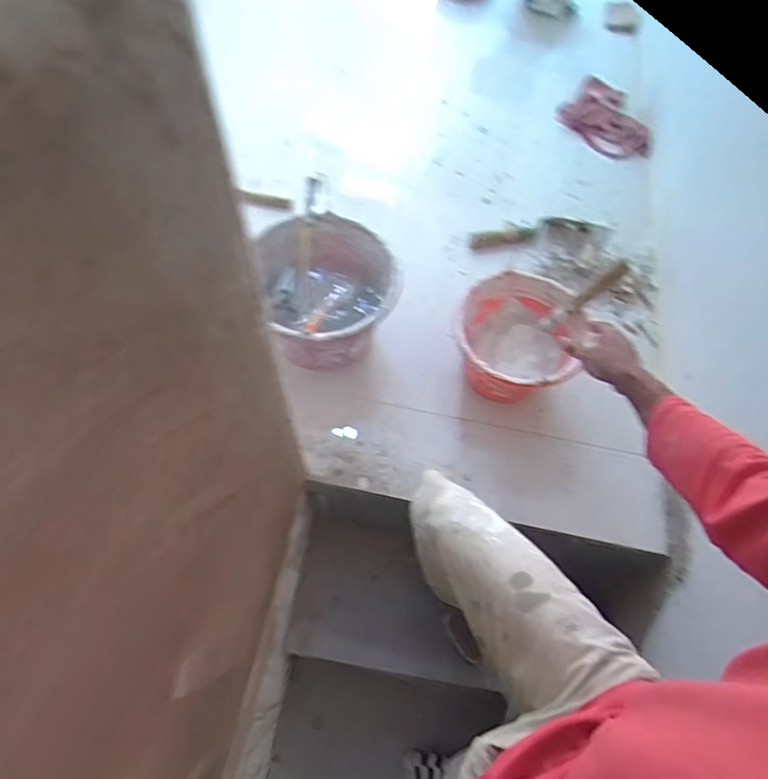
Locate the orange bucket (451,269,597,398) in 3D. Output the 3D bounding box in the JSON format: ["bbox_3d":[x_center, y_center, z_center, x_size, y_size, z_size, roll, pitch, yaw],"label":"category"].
[{"bbox_3d":[0.245,-0.082,0.989,0.229,0.156,0.241,16,62,5],"label":"orange bucket"}]

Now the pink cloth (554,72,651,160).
[{"bbox_3d":[0.683,-0.814,1.536,0.284,0.062,0.289,32,64,13],"label":"pink cloth"}]

